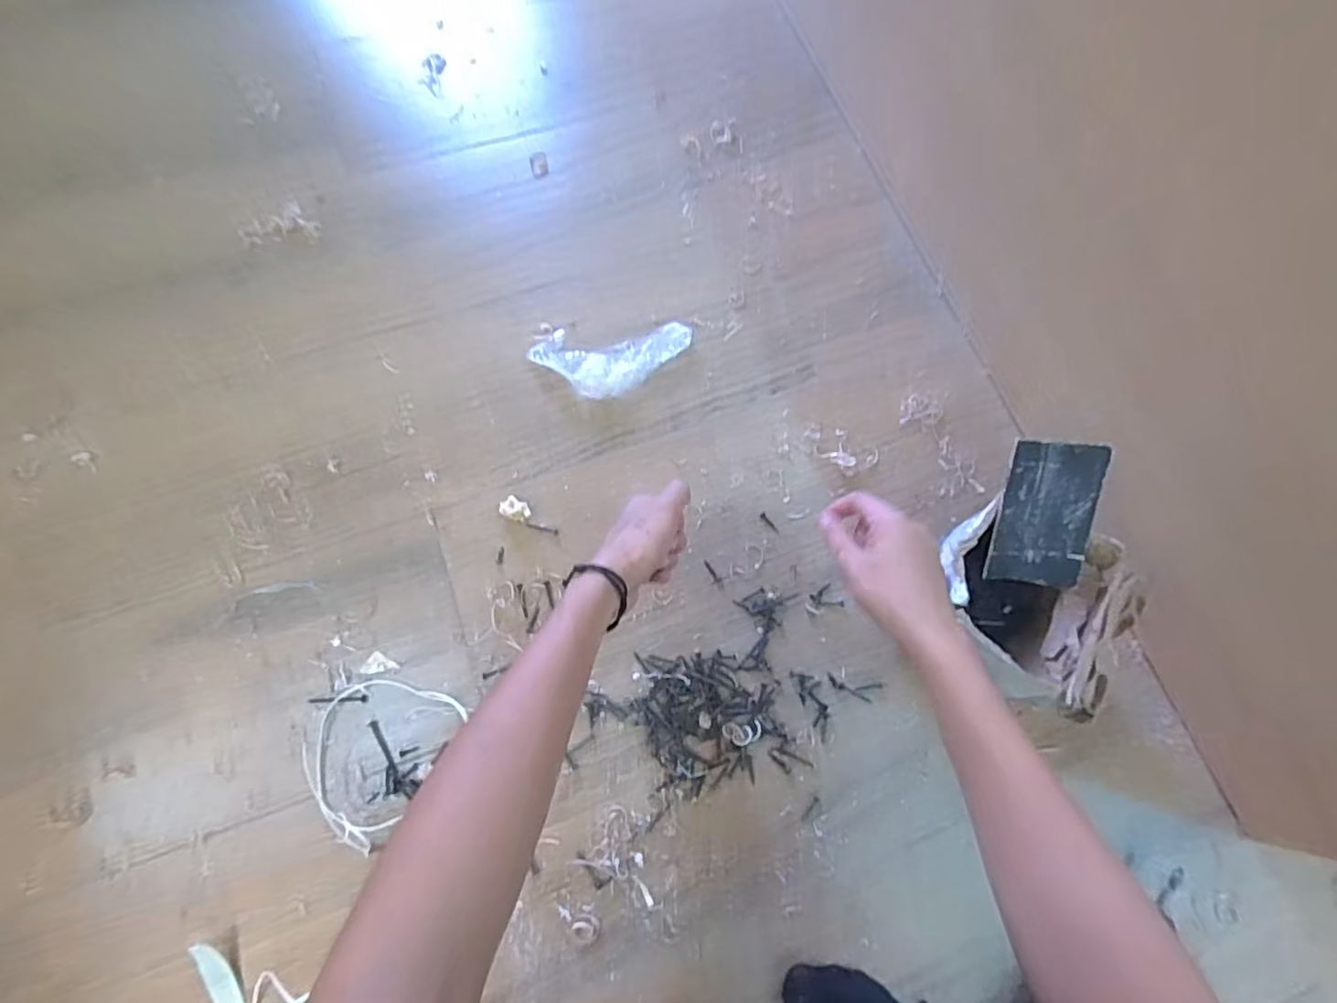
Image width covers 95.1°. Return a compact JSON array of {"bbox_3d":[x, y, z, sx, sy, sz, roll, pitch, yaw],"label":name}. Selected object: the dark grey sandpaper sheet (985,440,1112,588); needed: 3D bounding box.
[{"bbox_3d":[0.288,0.012,0.468,0.063,0.008,0.114,6,113,11],"label":"dark grey sandpaper sheet"}]

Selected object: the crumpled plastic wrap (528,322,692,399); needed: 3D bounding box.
[{"bbox_3d":[-0.055,-0.142,0.601,0.157,0.024,0.079,-4,74,-3],"label":"crumpled plastic wrap"}]

